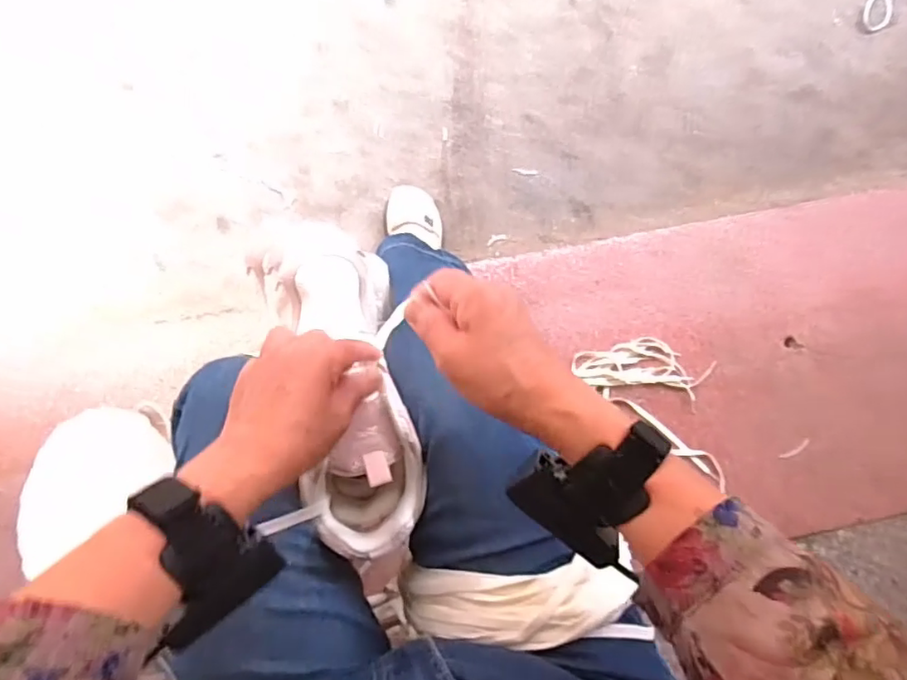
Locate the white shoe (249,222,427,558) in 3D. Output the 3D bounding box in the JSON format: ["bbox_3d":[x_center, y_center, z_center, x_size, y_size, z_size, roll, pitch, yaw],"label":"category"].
[{"bbox_3d":[-0.096,0.029,0.485,0.110,0.115,0.285,-13,69,-4],"label":"white shoe"}]

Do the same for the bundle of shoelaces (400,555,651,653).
[{"bbox_3d":[0.041,0.189,0.422,0.180,0.046,0.052,-6,73,18],"label":"bundle of shoelaces"}]

